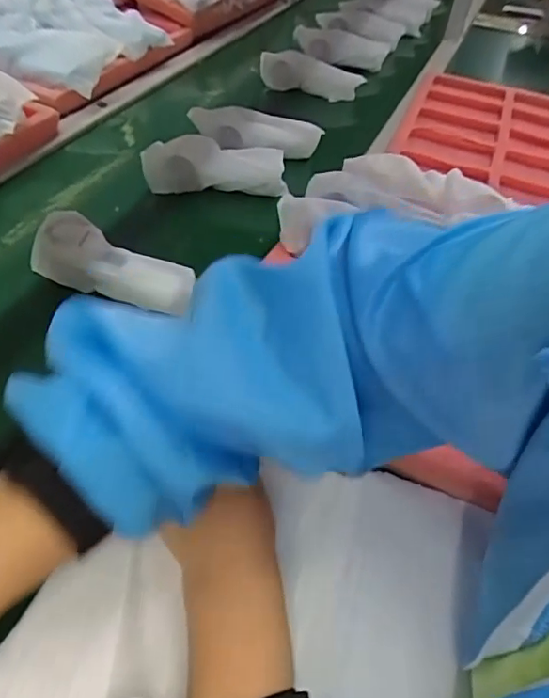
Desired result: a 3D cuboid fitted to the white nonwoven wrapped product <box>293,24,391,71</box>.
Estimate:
[{"bbox_3d":[0.157,-0.649,1.143,0.242,0.055,0.085,-7,47,-27],"label":"white nonwoven wrapped product"}]

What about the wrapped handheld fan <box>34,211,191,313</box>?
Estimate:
[{"bbox_3d":[-0.174,-0.082,0.570,0.179,0.066,0.060,20,48,-2],"label":"wrapped handheld fan"}]

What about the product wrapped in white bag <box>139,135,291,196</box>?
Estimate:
[{"bbox_3d":[-0.081,-0.252,0.724,0.187,0.069,0.047,1,47,-3],"label":"product wrapped in white bag"}]

